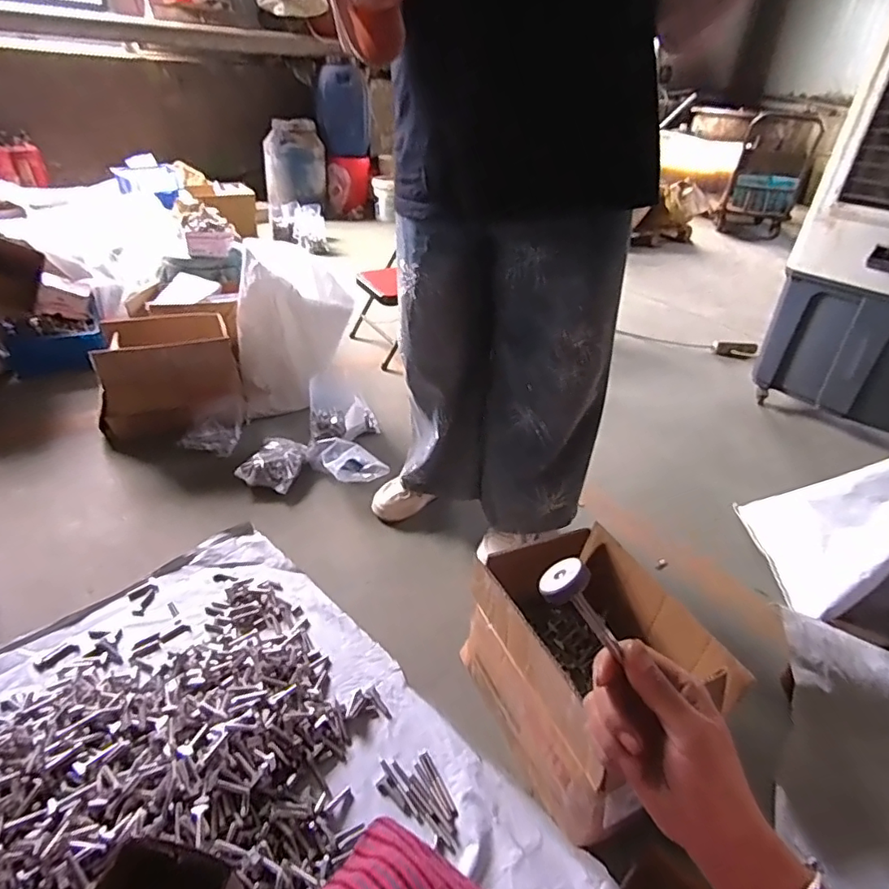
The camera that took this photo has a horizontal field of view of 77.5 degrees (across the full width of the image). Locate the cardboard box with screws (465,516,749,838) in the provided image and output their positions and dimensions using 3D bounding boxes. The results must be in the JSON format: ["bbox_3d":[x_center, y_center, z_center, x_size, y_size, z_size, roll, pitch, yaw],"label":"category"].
[{"bbox_3d":[0.226,0.350,0.869,0.263,0.246,0.328,-10,35,-22],"label":"cardboard box with screws"}]

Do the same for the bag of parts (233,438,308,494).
[{"bbox_3d":[-0.457,0.055,1.487,0.146,0.060,0.178,8,32,6],"label":"bag of parts"}]

